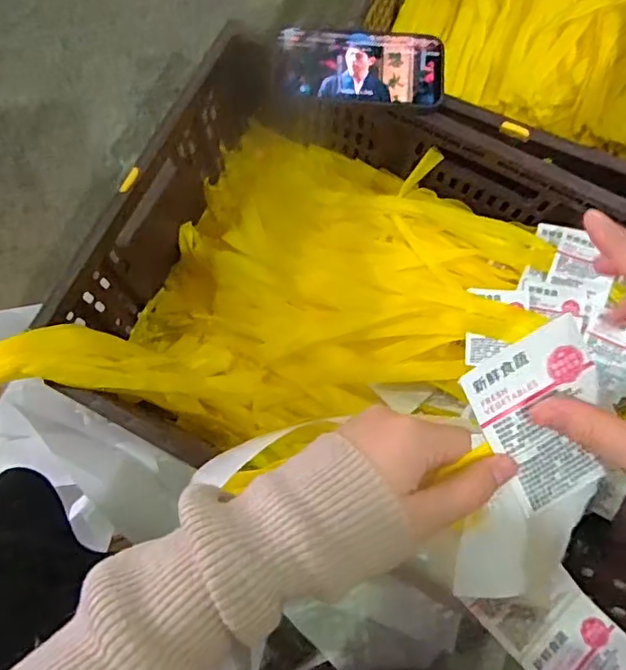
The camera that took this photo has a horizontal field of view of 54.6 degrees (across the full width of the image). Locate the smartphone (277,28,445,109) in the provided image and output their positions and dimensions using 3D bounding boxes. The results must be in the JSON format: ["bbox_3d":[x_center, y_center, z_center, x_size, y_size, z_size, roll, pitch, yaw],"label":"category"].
[{"bbox_3d":[0.047,-0.258,0.578,0.155,0.010,0.076,3,76,-4],"label":"smartphone"}]

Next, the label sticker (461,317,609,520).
[{"bbox_3d":[0.108,0.038,0.277,0.058,0.004,0.078,-29,101,-3],"label":"label sticker"}]

